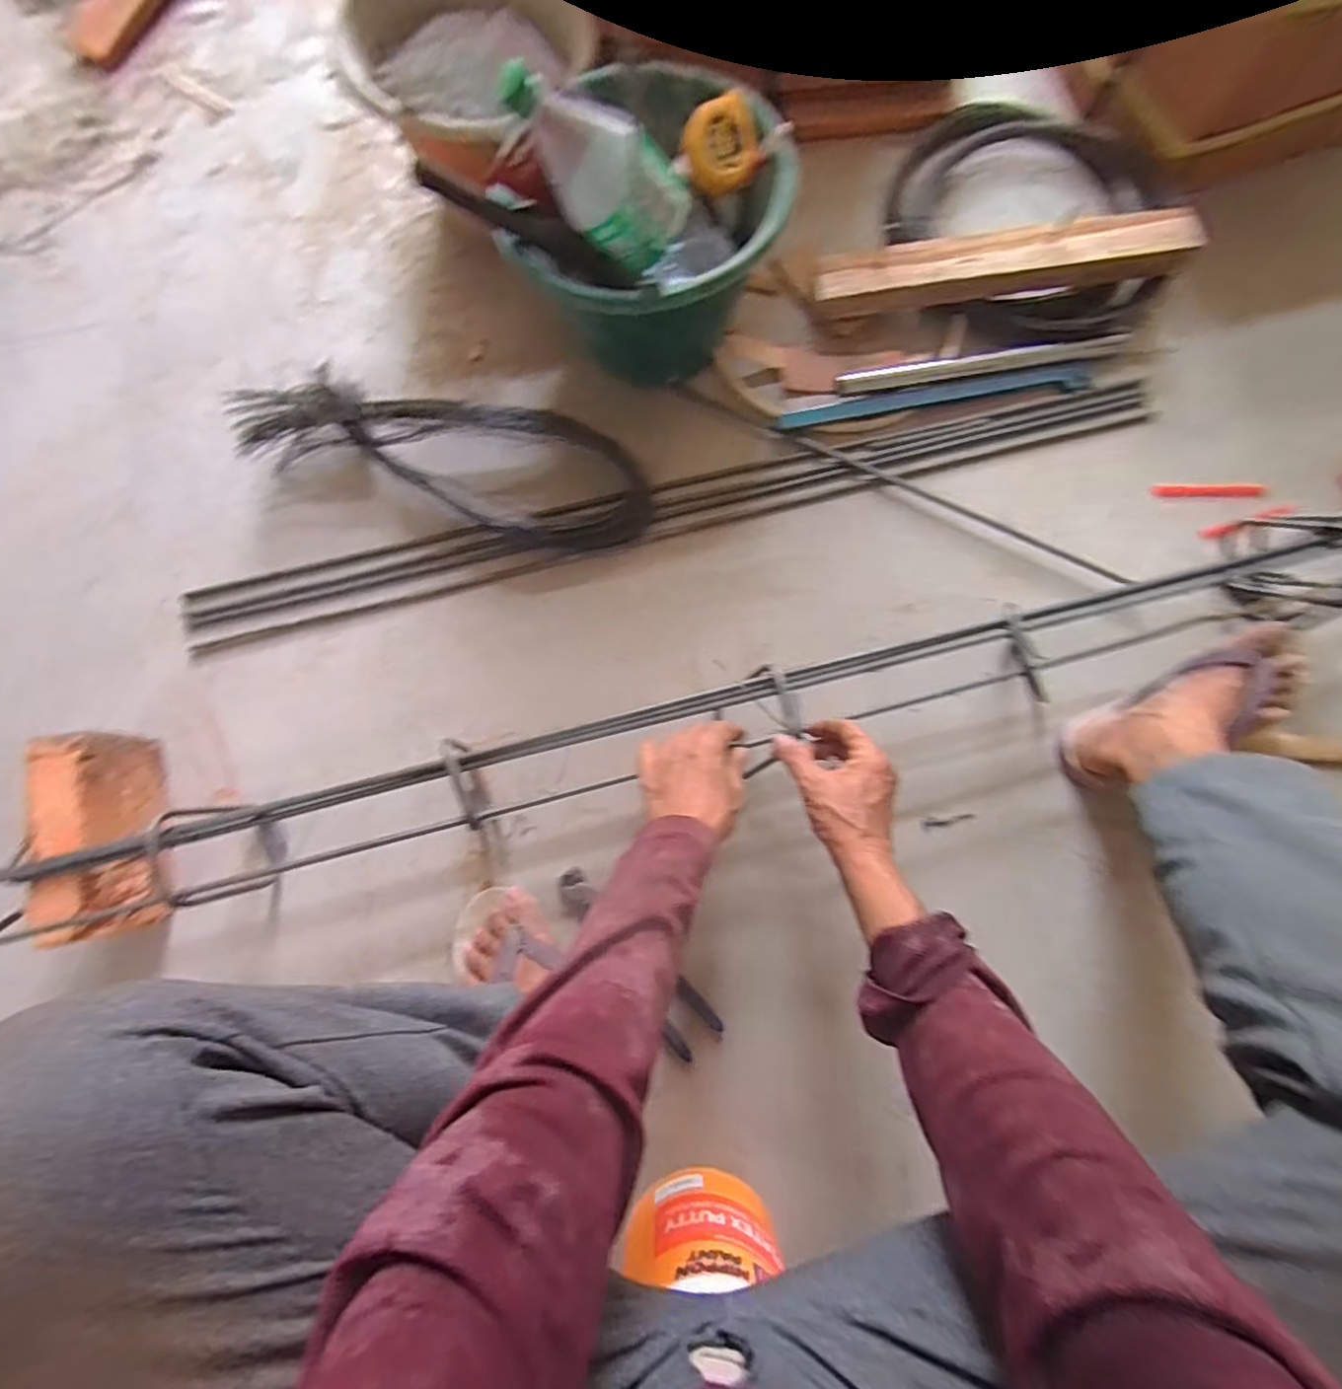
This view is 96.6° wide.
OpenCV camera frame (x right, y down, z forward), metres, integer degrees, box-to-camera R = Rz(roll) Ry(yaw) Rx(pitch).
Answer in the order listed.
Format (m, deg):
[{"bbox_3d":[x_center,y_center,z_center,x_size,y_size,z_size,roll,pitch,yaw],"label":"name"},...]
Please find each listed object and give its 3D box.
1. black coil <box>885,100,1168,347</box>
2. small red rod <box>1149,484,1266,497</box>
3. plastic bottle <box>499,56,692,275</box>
[{"bbox_3d":[0.429,-0.575,0.733,0.319,0.033,0.314,0,81,1],"label":"black coil"},{"bbox_3d":[0.626,-0.236,0.693,0.123,0.016,0.014,3,81,1],"label":"small red rod"},{"bbox_3d":[-0.061,-0.450,0.505,0.085,0.173,0.058,6,74,36],"label":"plastic bottle"}]

